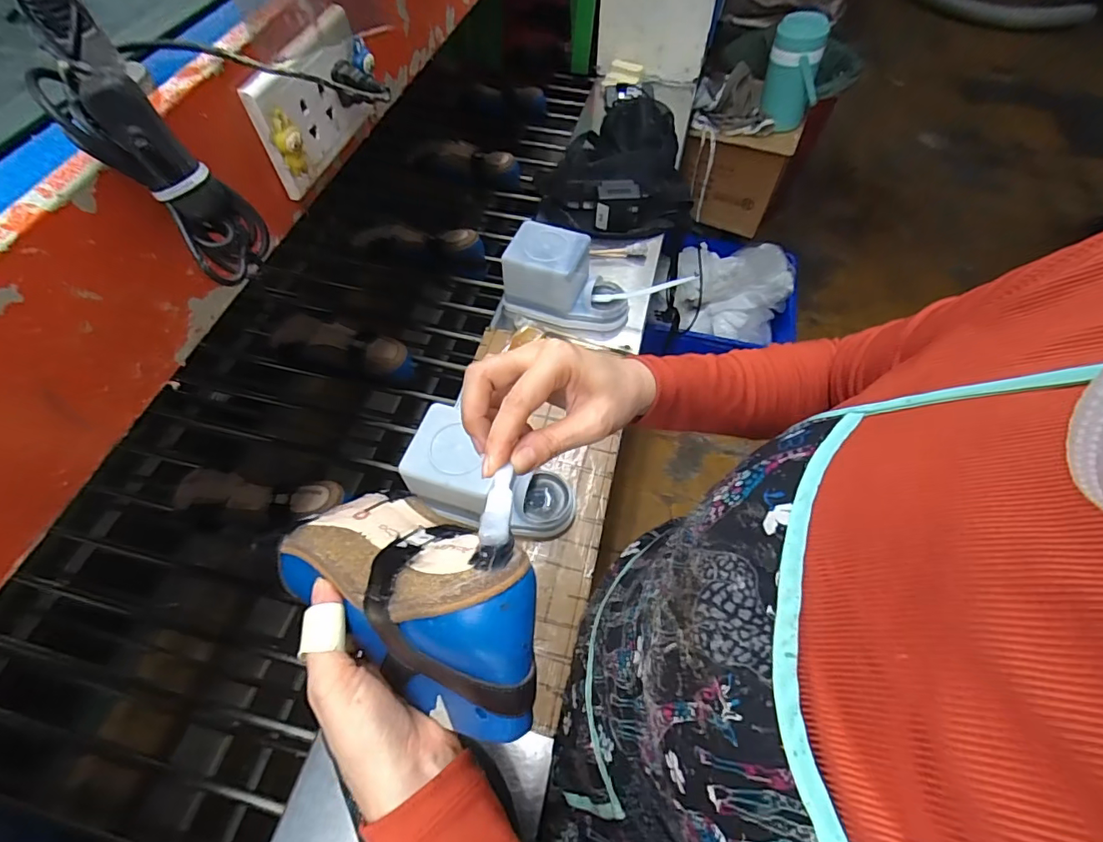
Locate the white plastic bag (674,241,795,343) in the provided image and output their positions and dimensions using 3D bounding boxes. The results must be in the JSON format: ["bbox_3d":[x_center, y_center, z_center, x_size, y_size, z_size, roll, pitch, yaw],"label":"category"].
[{"bbox_3d":[0.542,-0.379,1.496,0.338,0.130,0.341,5,59,4],"label":"white plastic bag"}]

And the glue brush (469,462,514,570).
[{"bbox_3d":[-0.026,0.043,0.242,0.018,0.017,0.063,0,31,1],"label":"glue brush"}]

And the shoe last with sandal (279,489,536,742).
[{"bbox_3d":[-0.075,0.089,0.267,0.169,0.073,0.080,17,57,39],"label":"shoe last with sandal"}]

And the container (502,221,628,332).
[{"bbox_3d":[0.026,-0.219,0.769,0.191,0.105,0.105,10,59,7],"label":"container"}]

